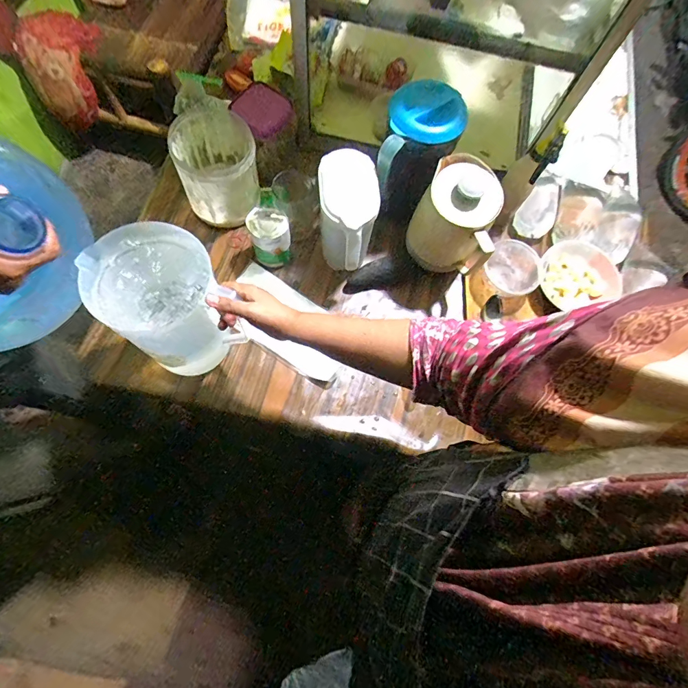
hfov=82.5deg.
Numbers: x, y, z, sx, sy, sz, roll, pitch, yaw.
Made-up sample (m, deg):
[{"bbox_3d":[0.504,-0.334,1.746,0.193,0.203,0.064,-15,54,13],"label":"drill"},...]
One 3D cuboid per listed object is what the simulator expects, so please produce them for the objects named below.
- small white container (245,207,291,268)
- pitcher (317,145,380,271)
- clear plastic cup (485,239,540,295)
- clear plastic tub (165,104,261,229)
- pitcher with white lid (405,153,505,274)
[{"bbox_3d":[-0.144,-0.206,0.780,0.078,0.112,0.075,1,70,-2],"label":"small white container"},{"bbox_3d":[0.007,-0.228,0.700,0.107,0.134,0.172,-3,70,-3],"label":"pitcher"},{"bbox_3d":[0.339,-0.149,0.794,0.104,0.069,0.095,1,70,-2],"label":"clear plastic cup"},{"bbox_3d":[-0.245,-0.346,0.769,0.138,0.150,0.160,-15,71,-8],"label":"clear plastic tub"},{"bbox_3d":[0.207,-0.222,0.729,0.157,0.200,0.109,37,73,11],"label":"pitcher with white lid"}]

